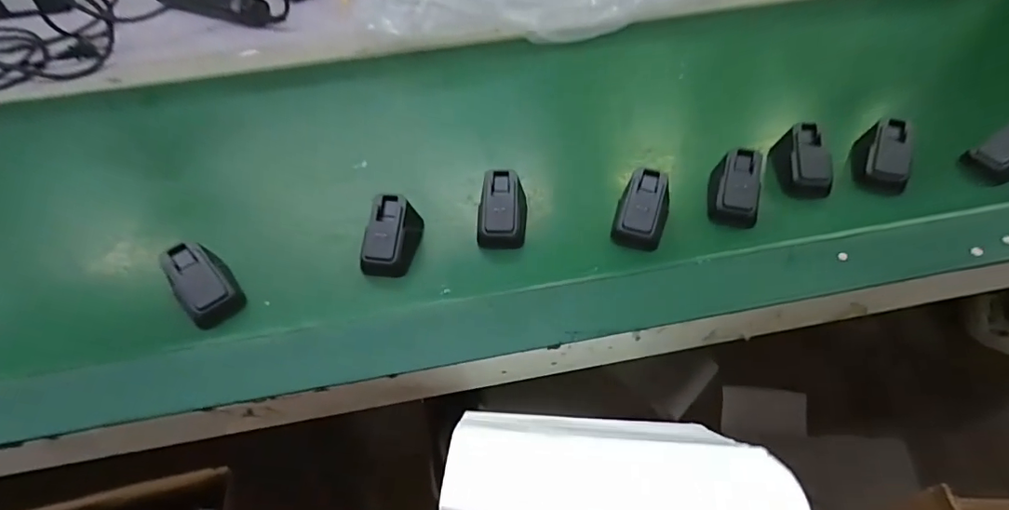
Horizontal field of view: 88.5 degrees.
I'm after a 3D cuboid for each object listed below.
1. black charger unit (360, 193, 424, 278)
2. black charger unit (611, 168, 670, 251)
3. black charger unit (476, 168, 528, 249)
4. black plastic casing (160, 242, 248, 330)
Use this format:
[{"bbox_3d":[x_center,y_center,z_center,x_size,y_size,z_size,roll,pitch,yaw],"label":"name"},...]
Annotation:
[{"bbox_3d":[-0.098,-0.016,0.453,0.041,0.043,0.070,8,53,9],"label":"black charger unit"},{"bbox_3d":[0.122,-0.041,0.458,0.045,0.031,0.066,16,54,15],"label":"black charger unit"},{"bbox_3d":[-0.001,-0.042,0.467,0.042,0.041,0.062,4,52,6],"label":"black charger unit"},{"bbox_3d":[-0.248,0.023,0.425,0.044,0.041,0.064,-38,59,-24],"label":"black plastic casing"}]

